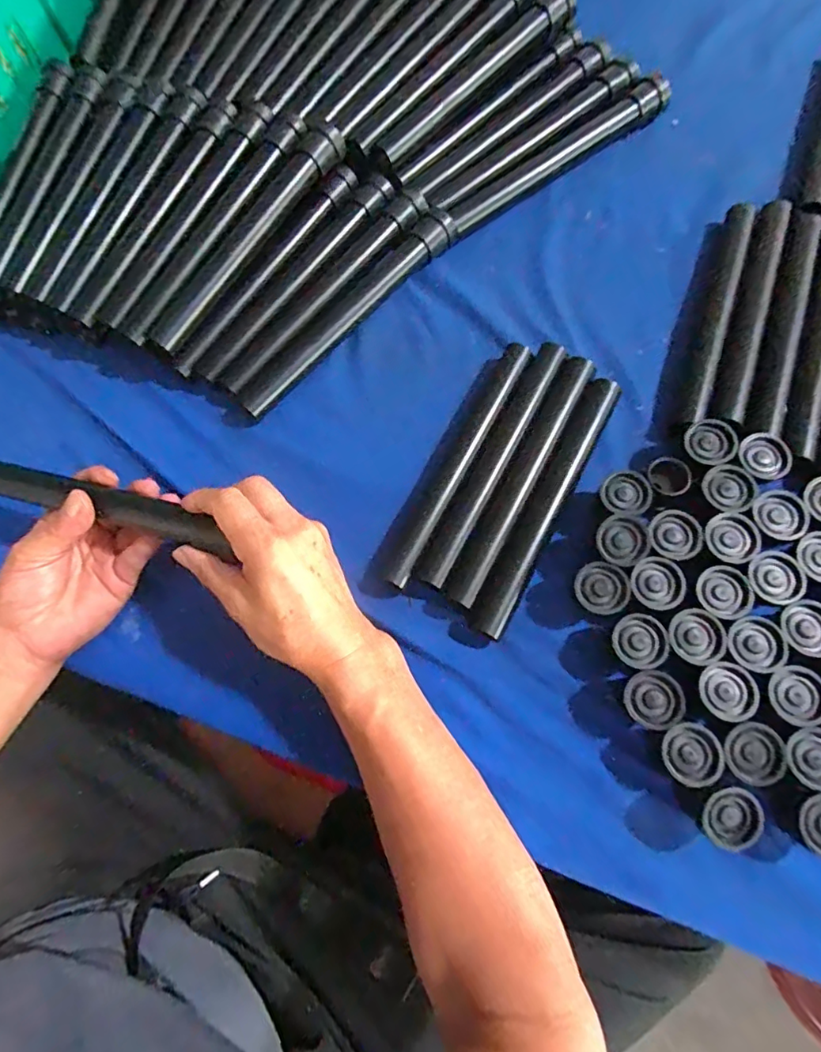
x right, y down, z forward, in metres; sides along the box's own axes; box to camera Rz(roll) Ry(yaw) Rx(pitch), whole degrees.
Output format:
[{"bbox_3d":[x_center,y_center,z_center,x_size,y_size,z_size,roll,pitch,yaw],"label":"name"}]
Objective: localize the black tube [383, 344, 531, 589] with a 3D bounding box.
[{"bbox_3d":[0.038,-0.052,0.409,0.025,0.019,0.218,27,77,12],"label":"black tube"}]

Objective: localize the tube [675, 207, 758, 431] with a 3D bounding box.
[{"bbox_3d":[0.253,-0.176,0.427,0.021,0.022,0.211,17,75,9],"label":"tube"}]

